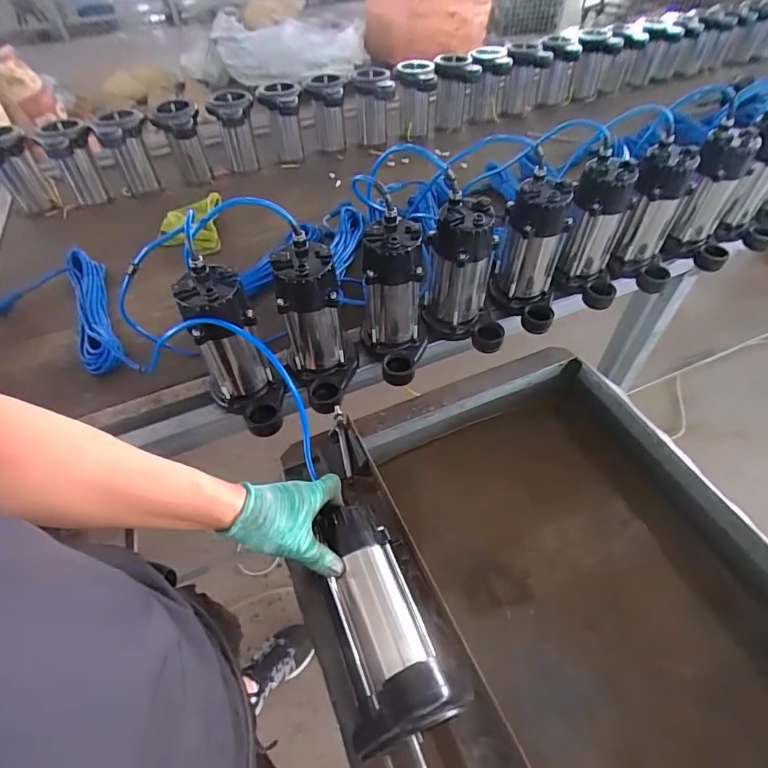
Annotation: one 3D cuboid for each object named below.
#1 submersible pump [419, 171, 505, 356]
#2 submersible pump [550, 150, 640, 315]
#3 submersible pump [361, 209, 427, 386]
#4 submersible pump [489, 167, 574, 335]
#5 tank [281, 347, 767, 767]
[{"bbox_3d":[0.142,-0.177,0.771,0.131,0.230,0.118,-5,50,-2],"label":"submersible pump"},{"bbox_3d":[0.402,-0.275,0.852,0.126,0.237,0.119,22,54,20],"label":"submersible pump"},{"bbox_3d":[0.015,-0.131,0.738,0.108,0.220,0.146,-2,50,1],"label":"submersible pump"},{"bbox_3d":[0.272,-0.223,0.806,0.109,0.230,0.134,-9,50,-5],"label":"submersible pump"},{"bbox_3d":[0.236,0.349,0.630,0.597,0.261,0.760,-20,52,-14],"label":"tank"}]

